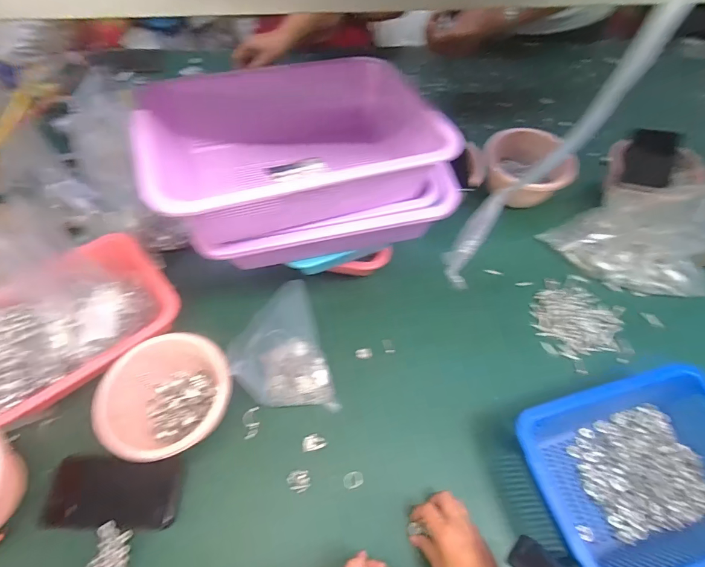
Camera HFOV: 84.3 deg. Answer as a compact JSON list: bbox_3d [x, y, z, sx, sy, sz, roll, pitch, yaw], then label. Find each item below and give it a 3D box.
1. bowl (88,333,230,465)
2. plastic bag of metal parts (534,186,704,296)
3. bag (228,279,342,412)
[{"bbox_3d":[-0.234,0.148,0.506,0.150,0.090,0.144,0,60,0],"label":"bowl"},{"bbox_3d":[0.494,-0.081,0.625,0.297,0.149,0.133,16,61,9],"label":"plastic bag of metal parts"},{"bbox_3d":[-0.108,0.099,0.560,0.128,0.045,0.177,-15,61,-8],"label":"bag"}]

